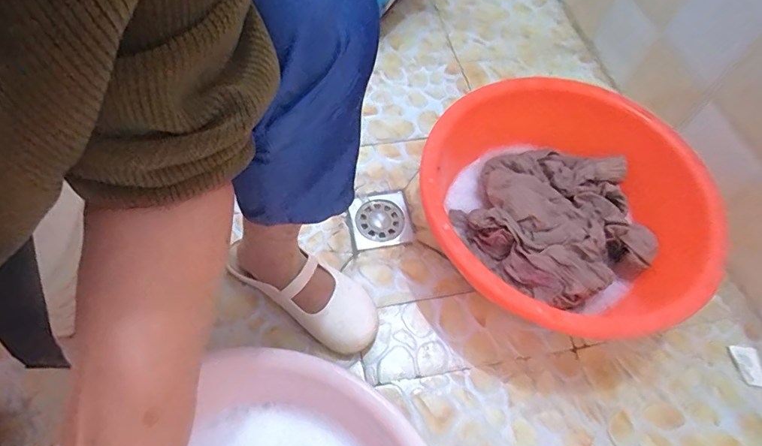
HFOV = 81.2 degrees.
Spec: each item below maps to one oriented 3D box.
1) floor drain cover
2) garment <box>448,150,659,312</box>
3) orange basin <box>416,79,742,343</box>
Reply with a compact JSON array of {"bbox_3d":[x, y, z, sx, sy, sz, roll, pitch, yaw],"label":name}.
[{"bbox_3d":[-0.002,-0.006,0.730,0.097,0.011,0.098,-11,61,-10],"label":"floor drain cover"},{"bbox_3d":[0.262,-0.003,0.693,0.258,0.092,0.258,2,60,-3],"label":"garment"},{"bbox_3d":[0.250,-0.008,0.650,0.389,0.168,0.371,2,60,-3],"label":"orange basin"}]

